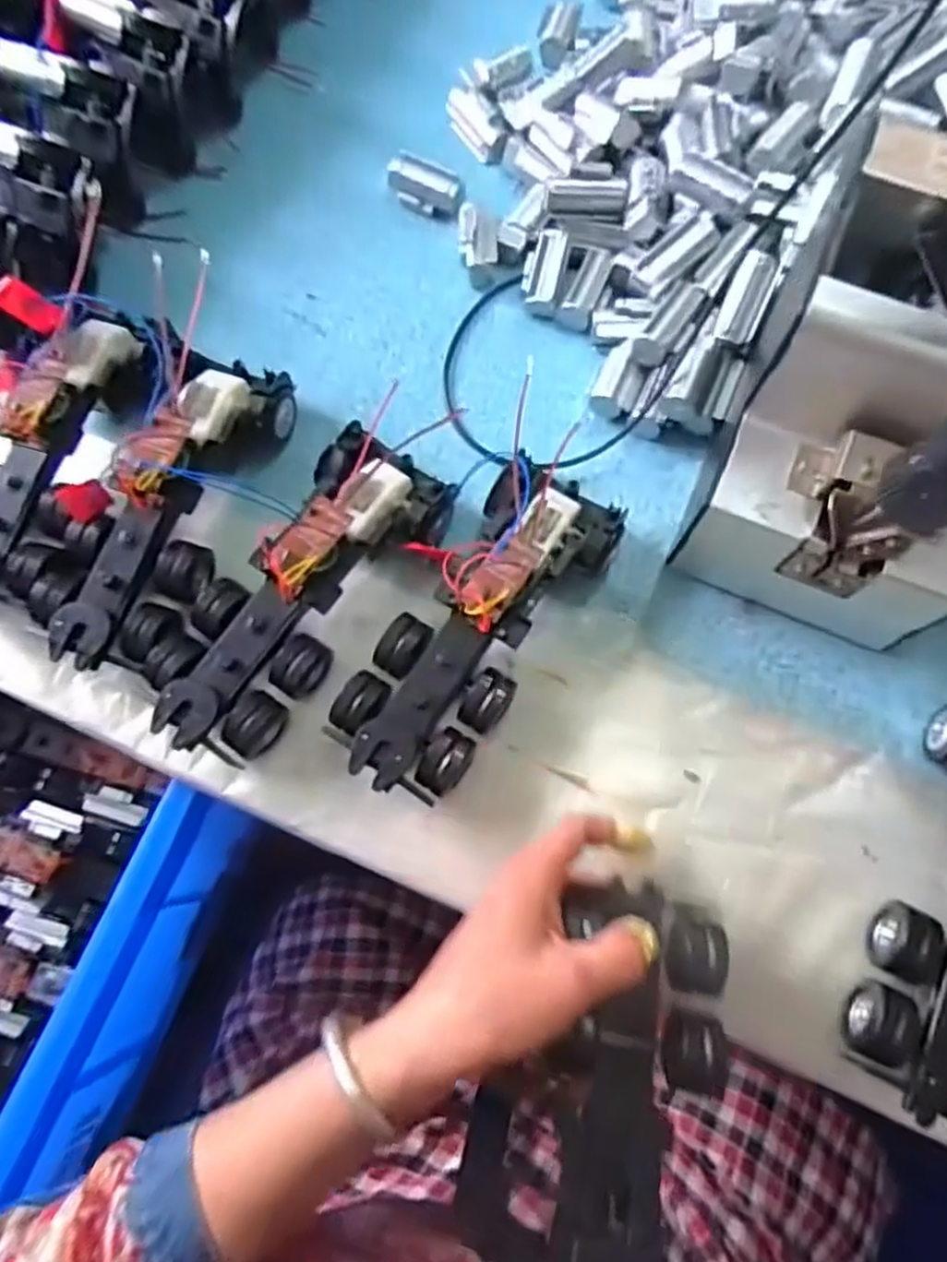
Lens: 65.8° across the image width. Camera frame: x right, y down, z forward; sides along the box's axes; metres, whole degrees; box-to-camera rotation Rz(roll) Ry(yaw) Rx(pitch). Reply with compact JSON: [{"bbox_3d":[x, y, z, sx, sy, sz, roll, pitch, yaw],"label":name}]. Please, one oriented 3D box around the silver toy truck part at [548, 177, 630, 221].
[{"bbox_3d":[0.071,-0.272,0.459,0.050,0.013,0.020,4,73,1],"label":"silver toy truck part"}]

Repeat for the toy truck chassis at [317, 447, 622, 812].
[{"bbox_3d":[0.003,-0.005,0.380,0.074,0.056,0.191,33,74,9],"label":"toy truck chassis"}]

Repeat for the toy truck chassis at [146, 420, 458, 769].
[{"bbox_3d":[-0.095,-0.026,0.385,0.081,0.054,0.195,35,75,10],"label":"toy truck chassis"}]

